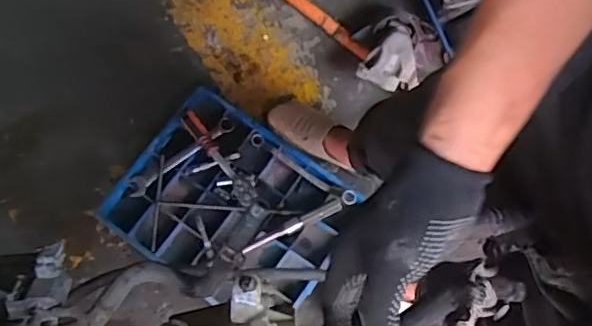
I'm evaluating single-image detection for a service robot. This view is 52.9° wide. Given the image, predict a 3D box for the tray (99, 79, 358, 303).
[{"bbox_3d":[-0.139,0.081,1.259,0.481,0.060,0.361,33,76,6],"label":"tray"}]

